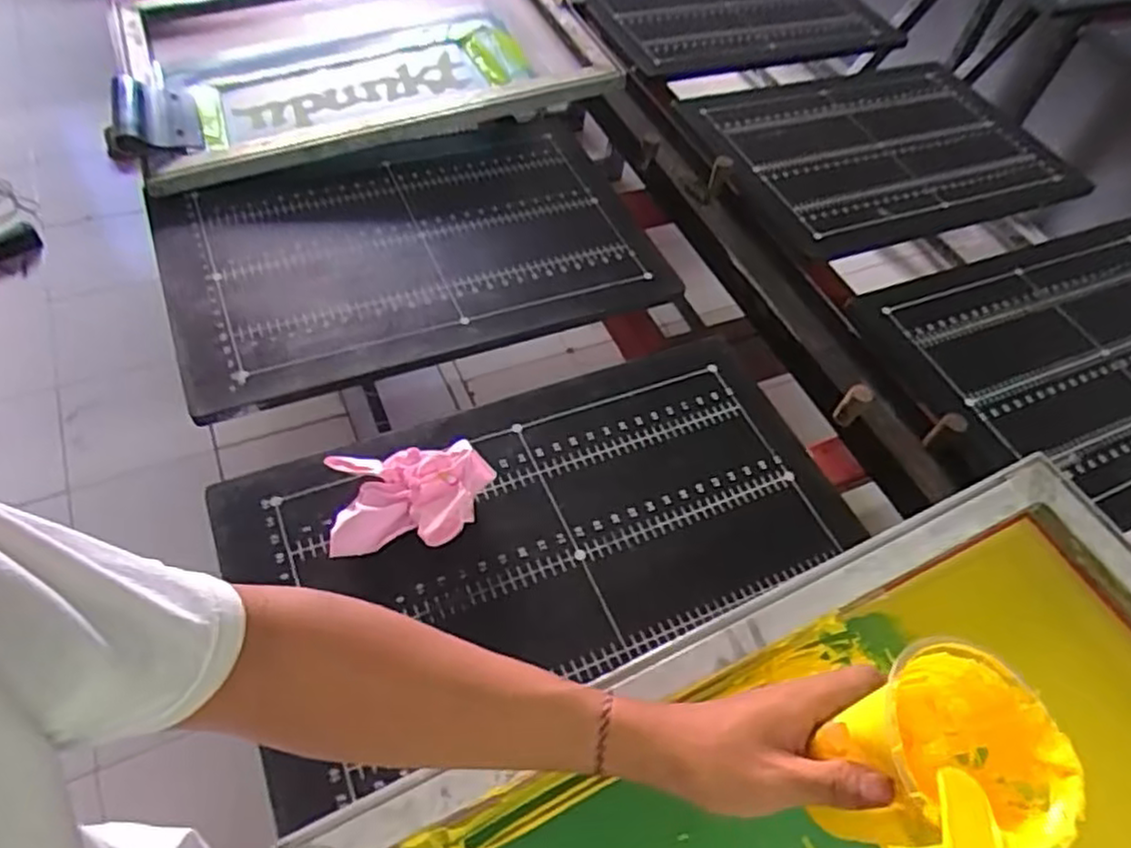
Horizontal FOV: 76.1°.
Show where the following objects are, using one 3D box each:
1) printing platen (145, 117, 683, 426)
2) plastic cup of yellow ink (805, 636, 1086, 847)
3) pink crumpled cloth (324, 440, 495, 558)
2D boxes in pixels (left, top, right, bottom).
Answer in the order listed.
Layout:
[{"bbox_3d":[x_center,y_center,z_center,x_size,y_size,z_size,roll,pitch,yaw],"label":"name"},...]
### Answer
[{"bbox_3d":[-0.194,-0.238,0.938,0.603,0.020,0.404,-18,58,-16],"label":"printing platen"},{"bbox_3d":[0.176,0.161,0.349,0.086,0.098,0.079,2,55,-3],"label":"plastic cup of yellow ink"},{"bbox_3d":[-0.150,0.069,0.694,0.156,0.056,0.105,-2,55,-6],"label":"pink crumpled cloth"}]

